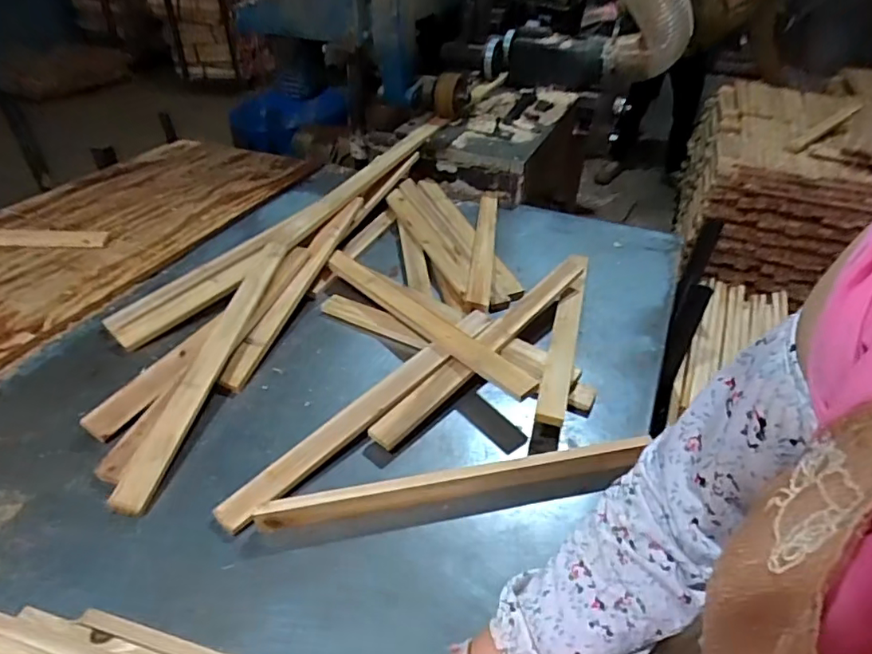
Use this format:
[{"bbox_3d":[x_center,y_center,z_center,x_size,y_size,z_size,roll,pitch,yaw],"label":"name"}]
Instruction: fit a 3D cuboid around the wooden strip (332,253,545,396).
[{"bbox_3d":[-0.030,-0.020,0.873,0.054,0.019,0.472,-34,48,-28],"label":"wooden strip"}]

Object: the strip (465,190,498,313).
[{"bbox_3d":[0.102,-0.178,1.098,0.043,0.016,0.500,23,31,-6],"label":"strip"}]

